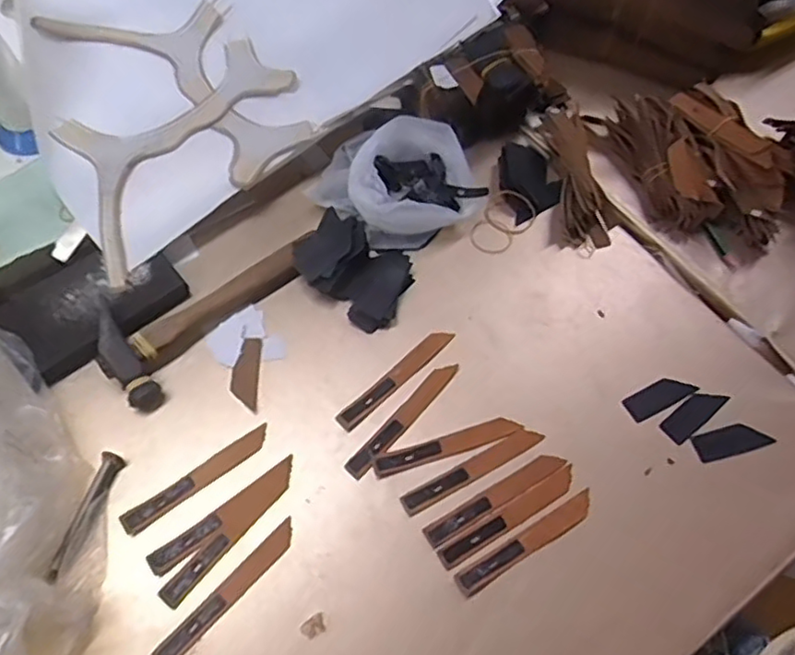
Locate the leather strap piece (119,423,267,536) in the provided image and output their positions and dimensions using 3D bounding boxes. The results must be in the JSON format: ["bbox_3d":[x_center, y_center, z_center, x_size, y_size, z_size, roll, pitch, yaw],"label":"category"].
[{"bbox_3d":[-0.155,0.117,0.499,0.123,0.004,0.017,-34,68,-18],"label":"leather strap piece"}]

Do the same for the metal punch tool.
[{"bbox_3d":[-0.235,0.141,0.481,0.014,0.013,0.097,15,62,6],"label":"metal punch tool"}]

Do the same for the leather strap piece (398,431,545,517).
[{"bbox_3d":[0.060,0.113,0.512,0.125,0.004,0.017,-25,65,-15],"label":"leather strap piece"}]

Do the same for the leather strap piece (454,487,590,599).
[{"bbox_3d":[0.099,0.161,0.481,0.122,0.004,0.019,-27,66,-16],"label":"leather strap piece"}]

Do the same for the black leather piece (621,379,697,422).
[{"bbox_3d":[0.222,0.059,0.542,0.062,0.004,0.023,-24,65,-14],"label":"black leather piece"}]

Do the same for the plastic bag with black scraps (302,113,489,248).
[{"bbox_3d":[-0.005,-0.142,0.607,0.135,0.058,0.128,-26,65,-15],"label":"plastic bag with black scraps"}]

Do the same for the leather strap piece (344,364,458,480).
[{"bbox_3d":[0.005,0.074,0.531,0.017,0.004,0.127,38,67,17],"label":"leather strap piece"}]

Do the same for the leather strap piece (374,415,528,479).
[{"bbox_3d":[0.041,0.095,0.512,0.120,0.004,0.018,-17,63,-11],"label":"leather strap piece"}]

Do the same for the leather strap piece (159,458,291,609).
[{"bbox_3d":[-0.124,0.152,0.481,0.018,0.004,0.129,37,66,17],"label":"leather strap piece"}]

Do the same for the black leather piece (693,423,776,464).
[{"bbox_3d":[0.274,0.093,0.524,0.062,0.004,0.023,-13,63,-9],"label":"black leather piece"}]

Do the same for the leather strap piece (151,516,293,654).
[{"bbox_3d":[-0.122,0.191,0.462,0.016,0.004,0.124,40,67,18],"label":"leather strap piece"}]

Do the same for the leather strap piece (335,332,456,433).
[{"bbox_3d":[-0.001,0.042,0.543,0.123,0.004,0.017,-40,70,-21],"label":"leather strap piece"}]

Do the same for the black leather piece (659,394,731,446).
[{"bbox_3d":[0.248,0.072,0.534,0.062,0.004,0.023,-36,71,-15],"label":"black leather piece"}]

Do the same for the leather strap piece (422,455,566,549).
[{"bbox_3d":[0.076,0.132,0.497,0.122,0.004,0.019,-26,65,-15],"label":"leather strap piece"}]

